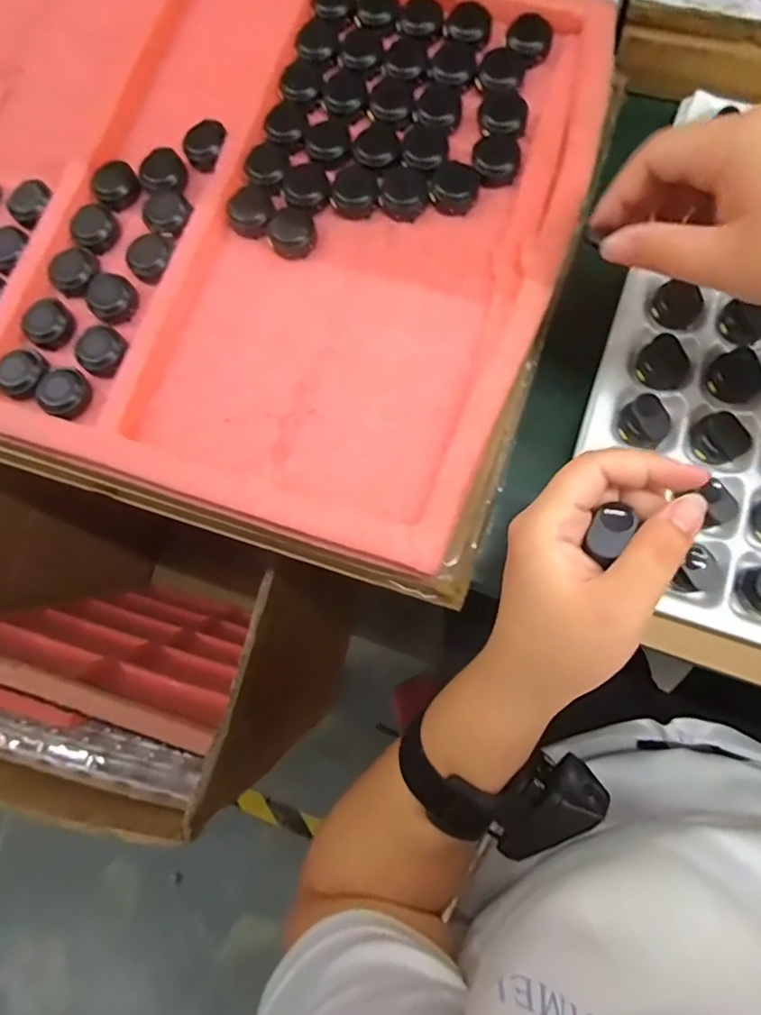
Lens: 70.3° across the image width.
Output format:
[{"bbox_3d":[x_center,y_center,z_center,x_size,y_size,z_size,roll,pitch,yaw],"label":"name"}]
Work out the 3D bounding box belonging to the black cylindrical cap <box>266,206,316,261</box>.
[{"bbox_3d":[-0.055,-0.171,0.335,0.028,0.013,0.030,-1,79,6],"label":"black cylindrical cap"}]

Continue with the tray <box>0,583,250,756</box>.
[{"bbox_3d":[-0.331,0.186,0.785,0.324,0.504,0.033,17,90,1],"label":"tray"}]

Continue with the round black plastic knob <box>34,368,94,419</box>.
[{"bbox_3d":[-0.187,-0.068,0.320,0.034,0.006,0.029,44,87,12],"label":"round black plastic knob"}]

